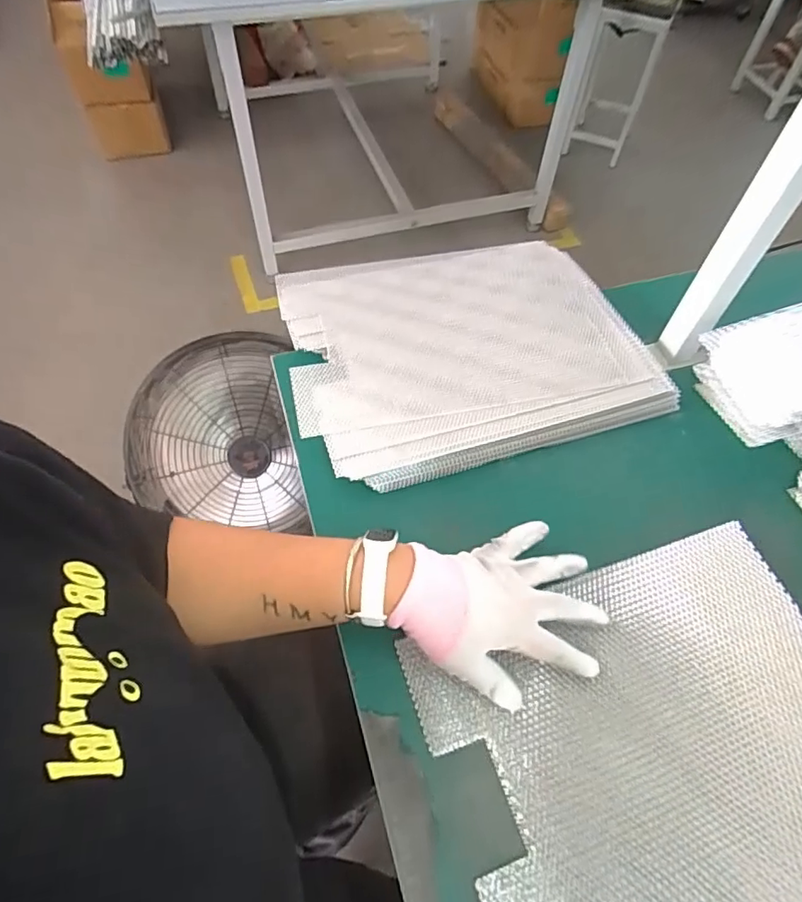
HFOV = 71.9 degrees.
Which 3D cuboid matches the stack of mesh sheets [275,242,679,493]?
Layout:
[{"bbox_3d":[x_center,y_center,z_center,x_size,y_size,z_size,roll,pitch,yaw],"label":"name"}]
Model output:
[{"bbox_3d":[0.062,-0.120,0.604,0.356,0.042,0.290,-14,58,-11],"label":"stack of mesh sheets"}]

